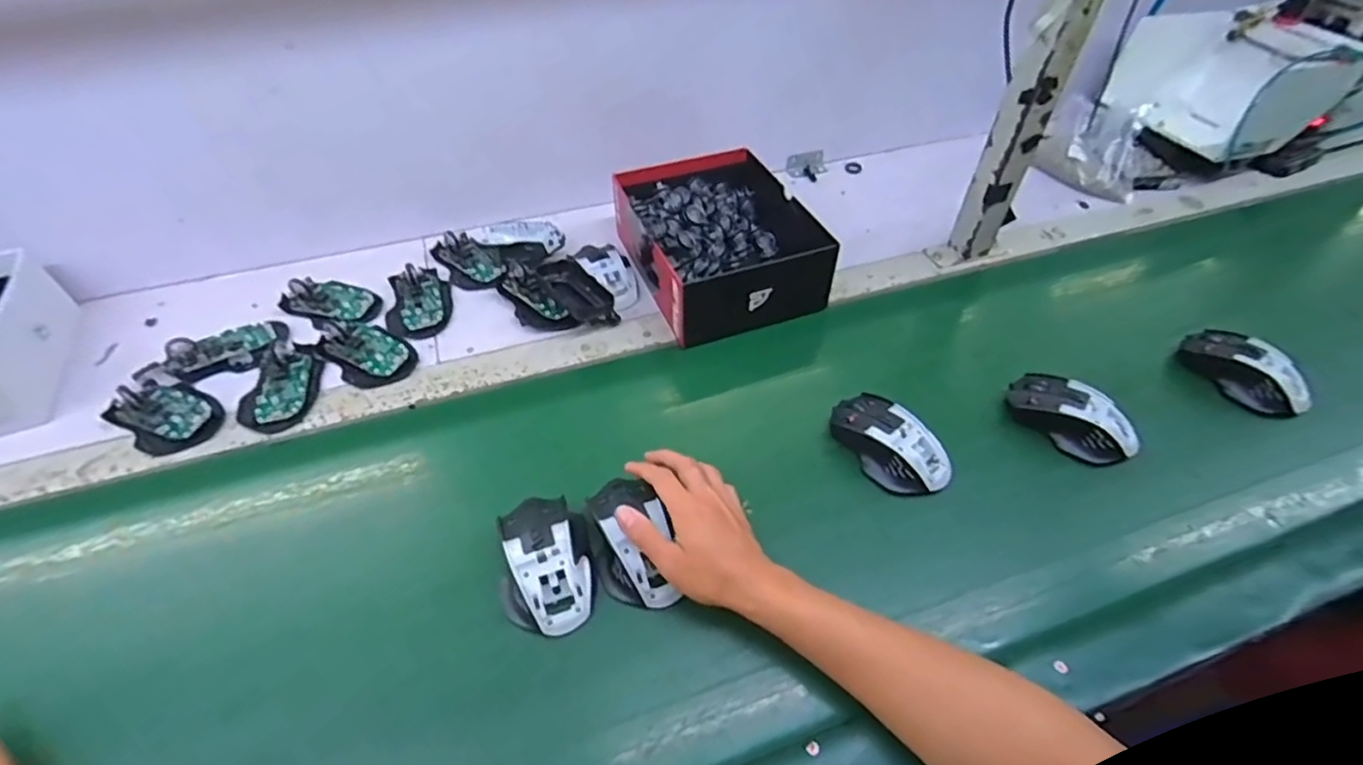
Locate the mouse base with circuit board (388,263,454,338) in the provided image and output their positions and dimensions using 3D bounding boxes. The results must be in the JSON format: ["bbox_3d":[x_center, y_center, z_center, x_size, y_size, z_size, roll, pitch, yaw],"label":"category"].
[{"bbox_3d":[-0.306,-0.097,0.725,0.069,0.023,0.103,-8,48,-5],"label":"mouse base with circuit board"}]

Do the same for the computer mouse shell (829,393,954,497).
[{"bbox_3d":[0.193,0.054,0.574,0.066,0.034,0.115,-37,56,-27],"label":"computer mouse shell"}]

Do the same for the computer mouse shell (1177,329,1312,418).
[{"bbox_3d":[0.579,-0.015,0.633,0.057,0.045,0.116,-28,55,-23],"label":"computer mouse shell"}]

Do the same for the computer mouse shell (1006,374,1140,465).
[{"bbox_3d":[0.375,0.031,0.592,0.116,0.033,0.060,36,58,29],"label":"computer mouse shell"}]

